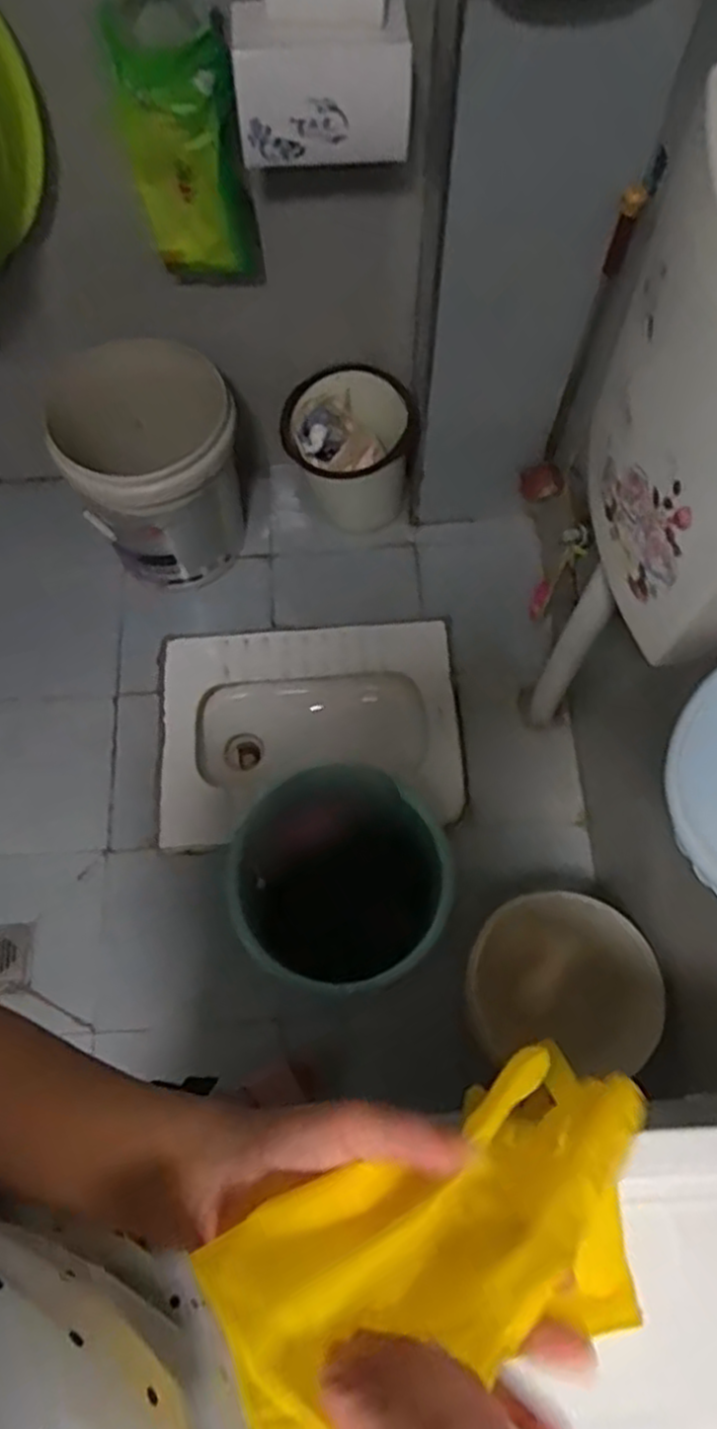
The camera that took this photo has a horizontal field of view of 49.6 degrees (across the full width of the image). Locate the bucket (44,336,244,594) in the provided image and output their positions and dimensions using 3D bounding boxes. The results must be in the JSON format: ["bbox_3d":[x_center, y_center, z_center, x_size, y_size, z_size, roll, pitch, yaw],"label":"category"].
[{"bbox_3d":[-0.362,-0.433,1.396,0.277,0.328,0.270,0,69,1],"label":"bucket"}]

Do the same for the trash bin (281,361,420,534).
[{"bbox_3d":[-0.017,-0.502,1.531,0.237,0.287,0.201,-3,69,-1],"label":"trash bin"}]

